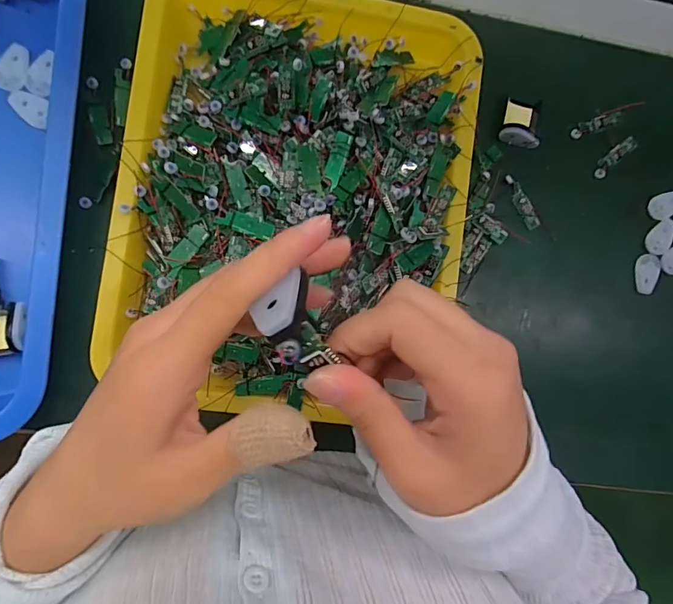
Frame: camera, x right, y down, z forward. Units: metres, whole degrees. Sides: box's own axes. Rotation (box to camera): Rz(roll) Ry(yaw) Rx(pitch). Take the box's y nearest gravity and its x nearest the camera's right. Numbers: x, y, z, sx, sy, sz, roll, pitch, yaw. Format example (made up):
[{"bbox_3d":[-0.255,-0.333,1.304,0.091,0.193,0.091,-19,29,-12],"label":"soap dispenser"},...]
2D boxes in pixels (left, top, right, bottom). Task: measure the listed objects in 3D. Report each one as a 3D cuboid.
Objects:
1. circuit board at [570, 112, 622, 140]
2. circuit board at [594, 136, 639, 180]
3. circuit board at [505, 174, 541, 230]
[{"bbox_3d":[0.234,-0.161,0.398,0.053,0.004,0.012,-23,91,-8],"label":"circuit board"},{"bbox_3d":[0.252,-0.132,0.401,0.050,0.006,0.013,-44,94,-7],"label":"circuit board"},{"bbox_3d":[0.162,-0.087,0.386,0.013,0.007,0.051,-29,92,-7],"label":"circuit board"}]

